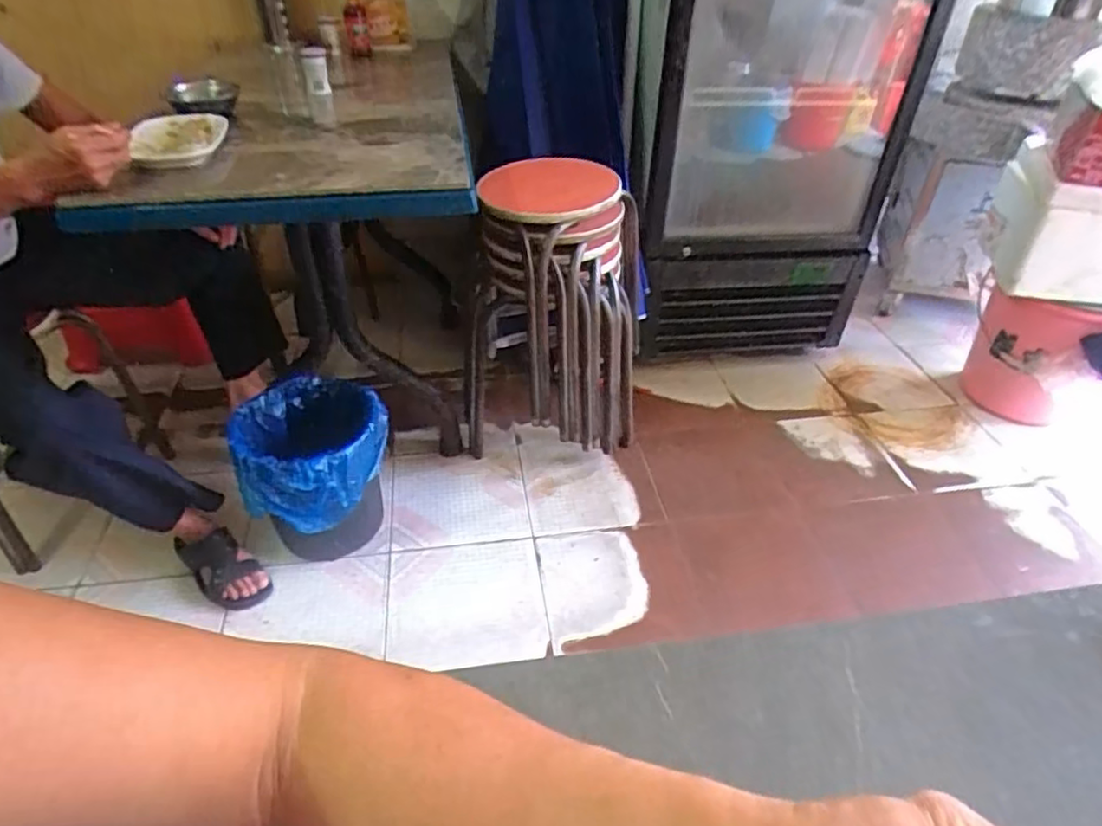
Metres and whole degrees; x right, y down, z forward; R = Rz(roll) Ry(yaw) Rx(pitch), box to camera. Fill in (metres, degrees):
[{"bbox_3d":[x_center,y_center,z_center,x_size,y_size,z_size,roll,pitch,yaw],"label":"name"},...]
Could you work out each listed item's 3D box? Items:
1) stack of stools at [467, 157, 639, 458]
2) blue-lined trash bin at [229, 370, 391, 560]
[{"bbox_3d":[0.020,-0.207,1.455,0.350,0.601,0.328,8,40,9],"label":"stack of stools"},{"bbox_3d":[-0.464,0.125,1.334,0.268,0.304,0.259,-9,40,-12],"label":"blue-lined trash bin"}]

